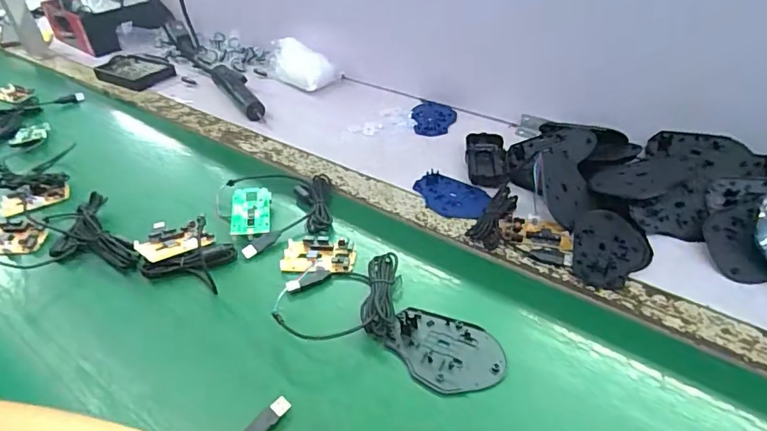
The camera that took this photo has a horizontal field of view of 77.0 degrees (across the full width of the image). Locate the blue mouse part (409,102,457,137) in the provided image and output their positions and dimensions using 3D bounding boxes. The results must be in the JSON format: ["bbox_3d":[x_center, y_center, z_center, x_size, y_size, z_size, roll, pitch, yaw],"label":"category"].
[{"bbox_3d":[0.082,-0.158,0.783,0.069,0.012,0.098,4,39,10],"label":"blue mouse part"}]

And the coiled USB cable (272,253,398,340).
[{"bbox_3d":[-0.040,0.082,0.468,0.126,0.022,0.096,-11,39,-9],"label":"coiled USB cable"}]

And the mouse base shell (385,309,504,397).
[{"bbox_3d":[0.054,0.118,0.428,0.103,0.008,0.074,15,42,23],"label":"mouse base shell"}]

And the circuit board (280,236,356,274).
[{"bbox_3d":[-0.070,0.044,0.529,0.078,0.010,0.050,1,38,7],"label":"circuit board"}]

